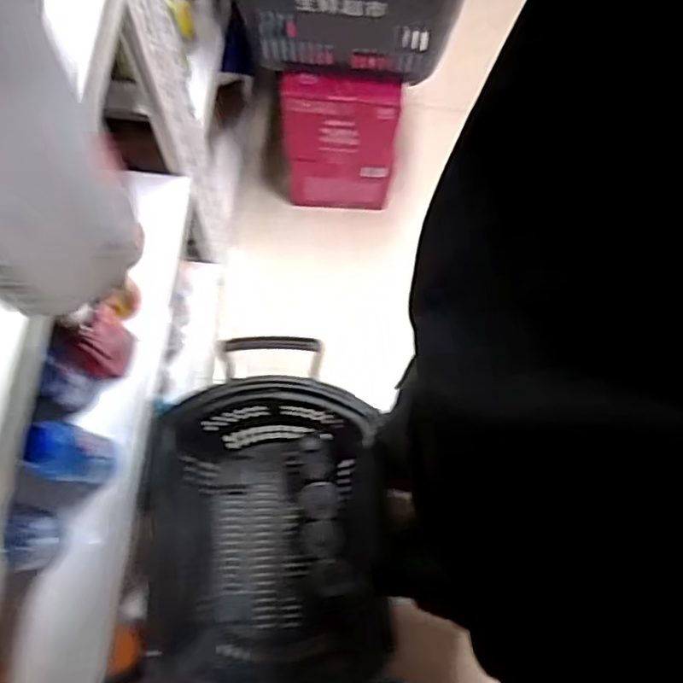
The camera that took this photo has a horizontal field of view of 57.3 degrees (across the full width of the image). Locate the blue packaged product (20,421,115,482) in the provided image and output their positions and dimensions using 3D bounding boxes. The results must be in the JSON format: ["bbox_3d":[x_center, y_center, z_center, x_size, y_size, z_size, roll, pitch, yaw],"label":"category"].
[{"bbox_3d":[-0.335,0.142,0.791,0.048,0.193,0.068,1,73,-2],"label":"blue packaged product"}]

